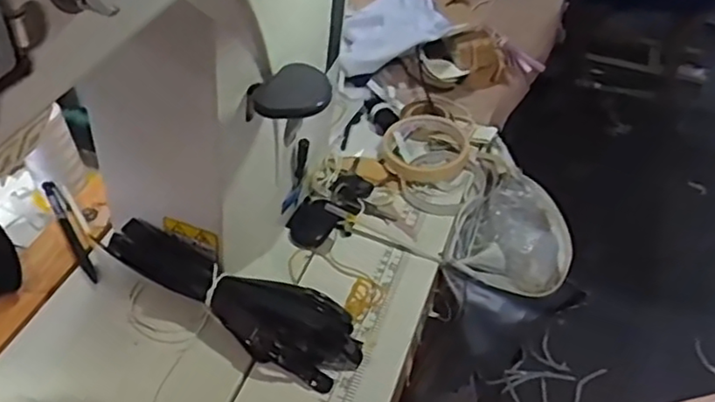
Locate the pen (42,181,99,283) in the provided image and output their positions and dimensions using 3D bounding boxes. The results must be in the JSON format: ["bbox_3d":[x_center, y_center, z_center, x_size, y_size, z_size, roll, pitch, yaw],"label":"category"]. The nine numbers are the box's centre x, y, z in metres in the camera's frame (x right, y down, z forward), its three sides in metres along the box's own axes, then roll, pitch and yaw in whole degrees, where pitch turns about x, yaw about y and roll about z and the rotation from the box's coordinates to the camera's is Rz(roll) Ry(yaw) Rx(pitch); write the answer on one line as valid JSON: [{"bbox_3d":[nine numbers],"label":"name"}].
[{"bbox_3d":[-0.262,0.023,0.596,0.013,0.014,0.130,-25,49,-23],"label":"pen"}]

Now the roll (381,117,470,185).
[{"bbox_3d":[0.071,-0.056,0.692,0.090,0.024,0.086,0,43,0],"label":"roll"}]

